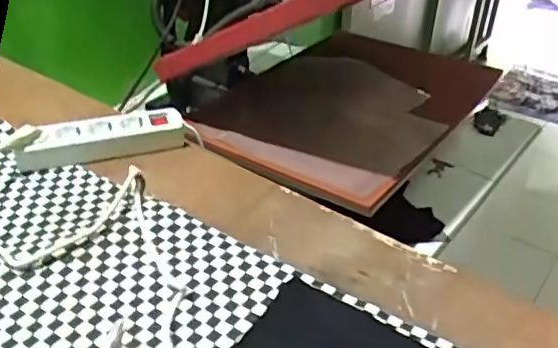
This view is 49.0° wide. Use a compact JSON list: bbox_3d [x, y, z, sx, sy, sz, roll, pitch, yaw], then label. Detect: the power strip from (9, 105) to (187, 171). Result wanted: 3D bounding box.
[{"bbox_3d":[-0.258,-0.055,0.882,0.235,0.049,0.054,-8,35,-13],"label":"power strip"}]

